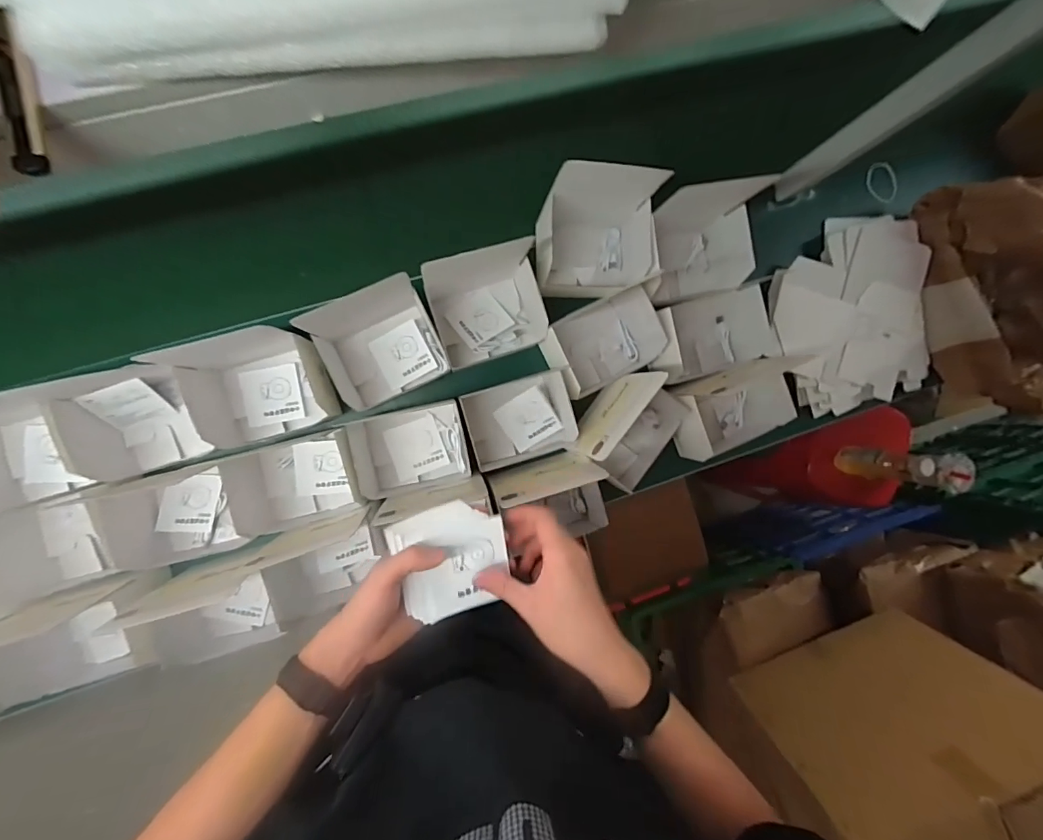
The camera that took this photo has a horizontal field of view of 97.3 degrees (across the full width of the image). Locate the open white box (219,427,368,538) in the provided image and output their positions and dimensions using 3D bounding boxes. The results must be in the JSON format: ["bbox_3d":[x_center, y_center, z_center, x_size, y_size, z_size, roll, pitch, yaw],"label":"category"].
[{"bbox_3d":[-0.317,0.092,0.649,0.148,0.106,0.122,-16,93,-8],"label":"open white box"}]

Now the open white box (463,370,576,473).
[{"bbox_3d":[-0.007,0.002,0.733,0.165,0.073,0.124,-16,93,-8],"label":"open white box"}]

